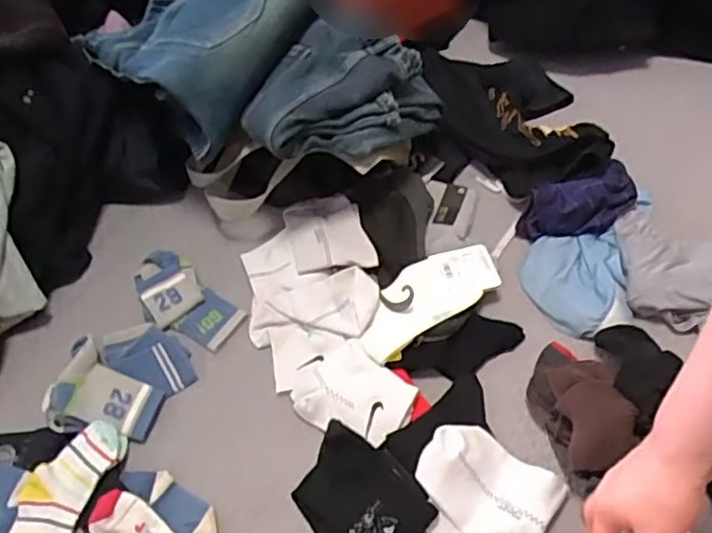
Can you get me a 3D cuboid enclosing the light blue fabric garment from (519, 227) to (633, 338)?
[{"bbox_3d":[0.265,0.019,0.758,0.116,0.026,0.136,-2,55,3],"label":"light blue fabric garment"}]

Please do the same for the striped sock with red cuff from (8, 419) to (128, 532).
[{"bbox_3d":[-0.310,0.238,0.645,0.083,0.023,0.168,14,57,14],"label":"striped sock with red cuff"}]

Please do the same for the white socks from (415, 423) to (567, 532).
[{"bbox_3d":[0.122,0.222,0.614,0.130,0.039,0.111,30,62,23],"label":"white socks"}]

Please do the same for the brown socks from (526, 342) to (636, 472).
[{"bbox_3d":[0.229,0.136,0.644,0.093,0.072,0.142,-1,53,4],"label":"brown socks"}]

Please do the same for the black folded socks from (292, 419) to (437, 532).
[{"bbox_3d":[0.002,0.233,0.622,0.132,0.025,0.105,41,85,23],"label":"black folded socks"}]

